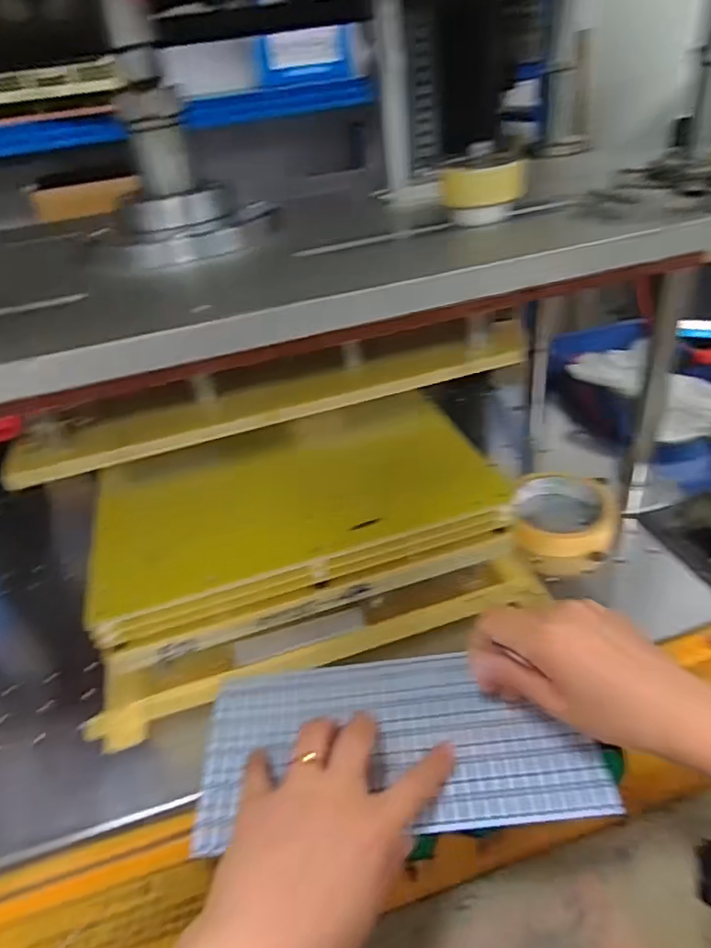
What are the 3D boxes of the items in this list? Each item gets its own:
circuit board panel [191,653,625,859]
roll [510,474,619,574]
[{"bbox_3d":[0.023,0.166,0.371,0.236,0.010,0.114,-6,33,2],"label":"circuit board panel"},{"bbox_3d":[0.180,0.036,0.512,0.090,0.029,0.110,8,38,20],"label":"roll"}]

